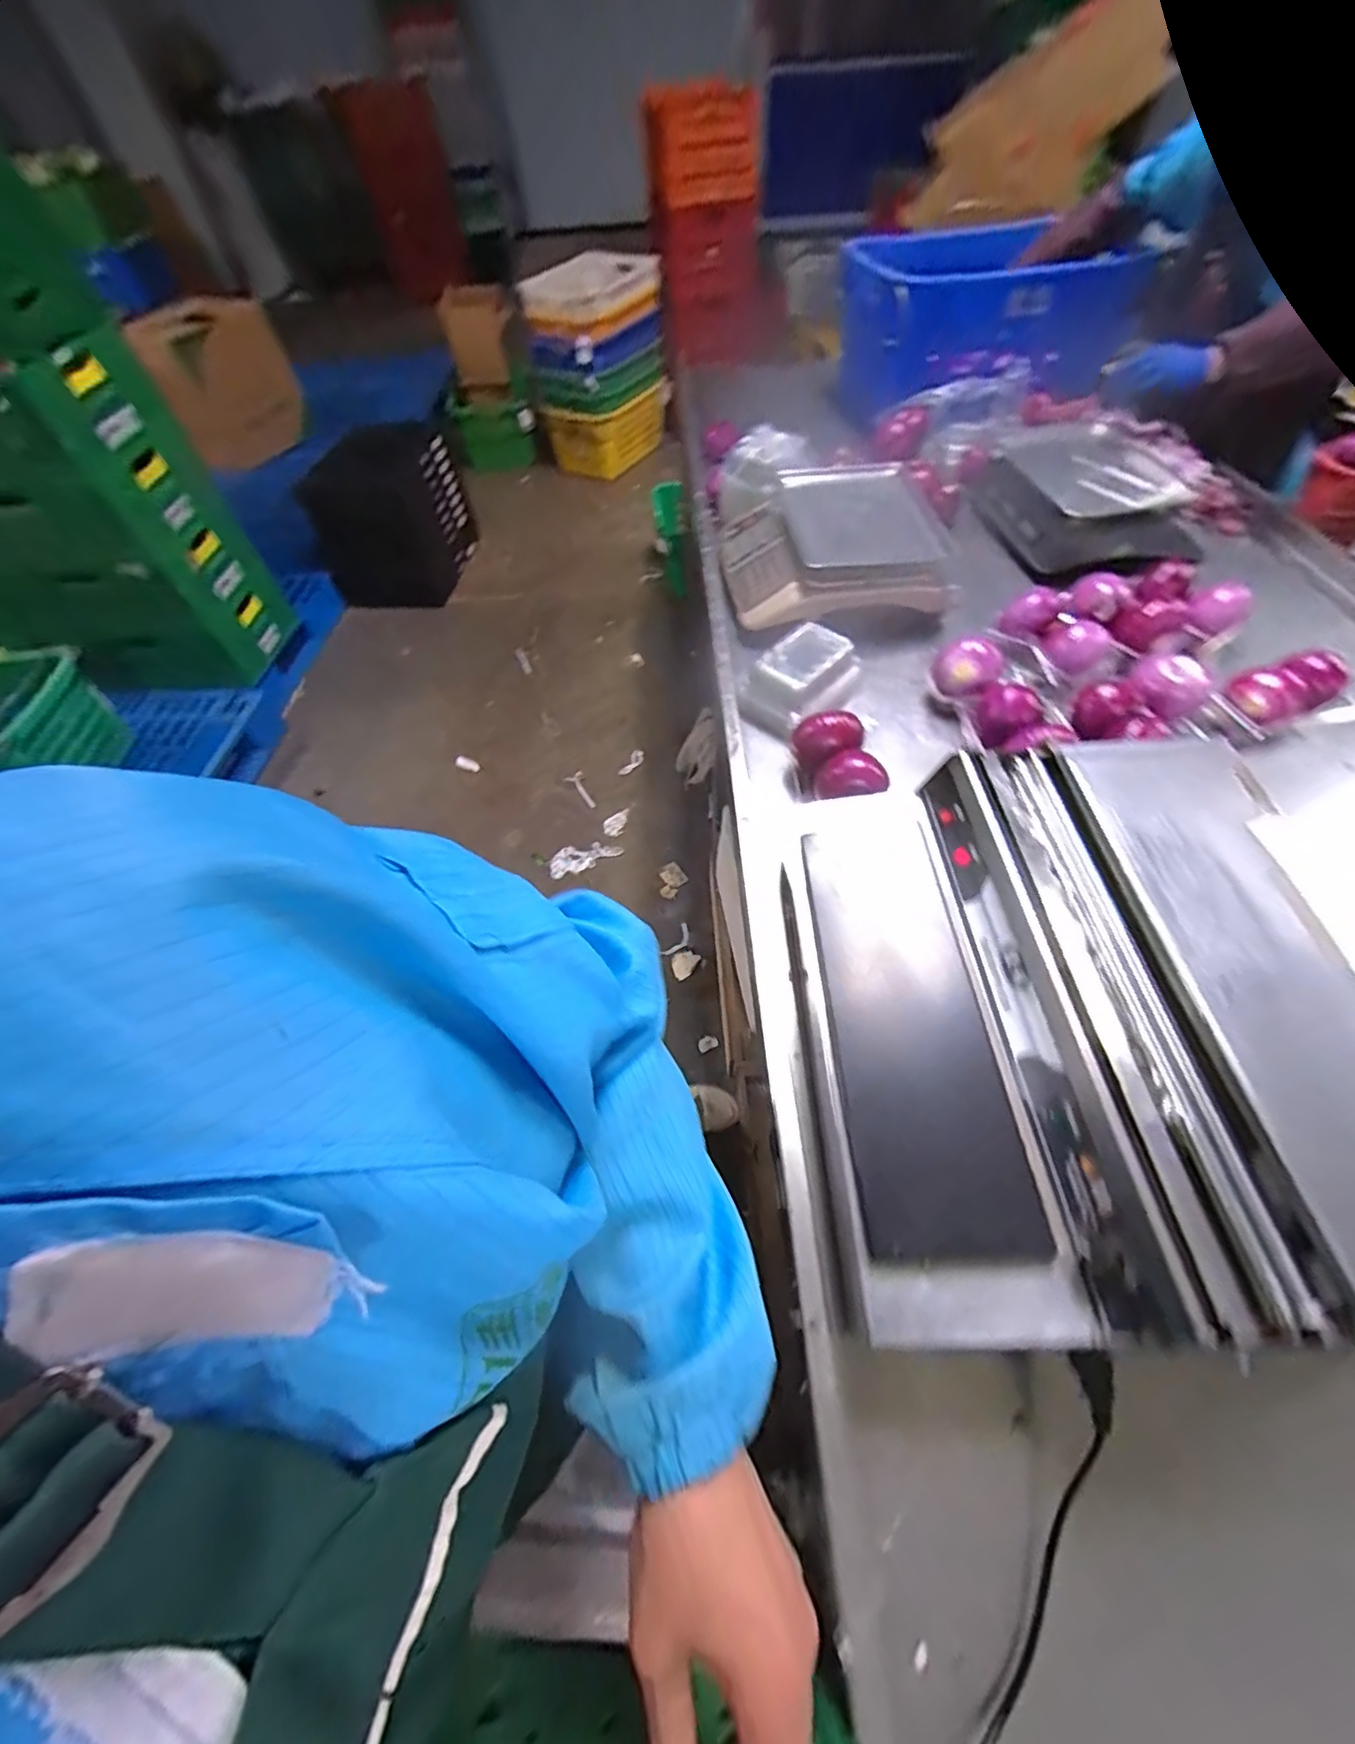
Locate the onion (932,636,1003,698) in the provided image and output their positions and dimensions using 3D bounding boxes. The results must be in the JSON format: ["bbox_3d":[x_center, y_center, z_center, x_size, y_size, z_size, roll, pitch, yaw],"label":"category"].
[{"bbox_3d":[0.421,-0.293,0.856,0.090,0.071,0.068,21,59,16],"label":"onion"}]

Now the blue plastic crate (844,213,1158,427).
[{"bbox_3d":[0.636,-1.220,1.323,0.544,0.253,0.379,-6,56,-1],"label":"blue plastic crate"}]

